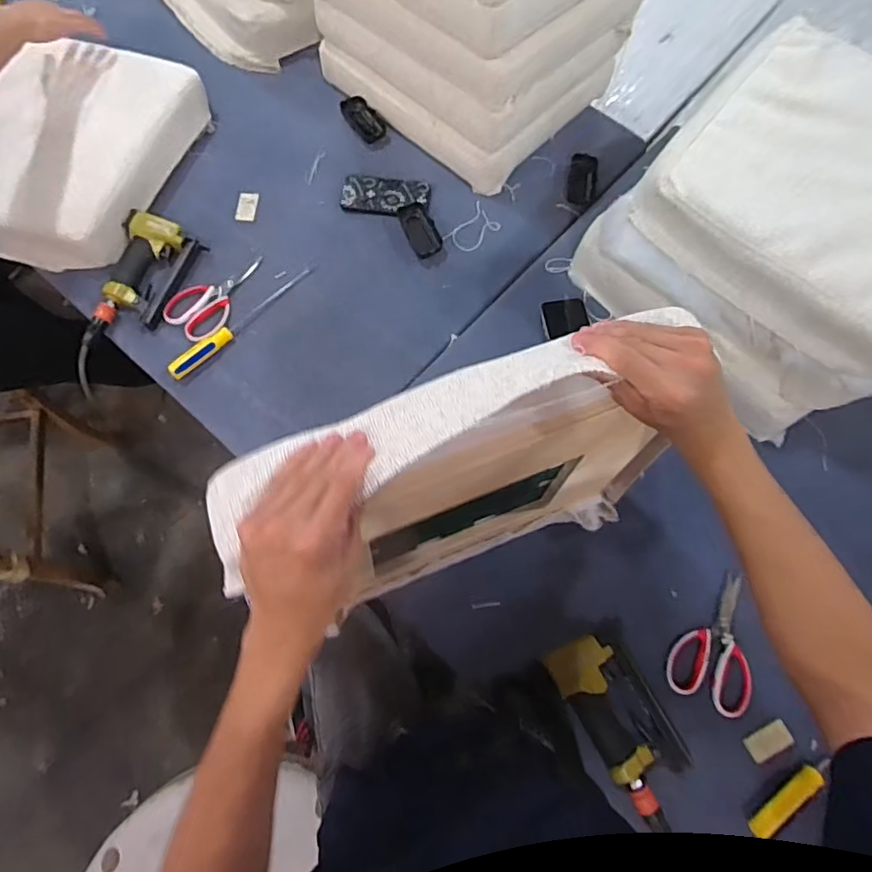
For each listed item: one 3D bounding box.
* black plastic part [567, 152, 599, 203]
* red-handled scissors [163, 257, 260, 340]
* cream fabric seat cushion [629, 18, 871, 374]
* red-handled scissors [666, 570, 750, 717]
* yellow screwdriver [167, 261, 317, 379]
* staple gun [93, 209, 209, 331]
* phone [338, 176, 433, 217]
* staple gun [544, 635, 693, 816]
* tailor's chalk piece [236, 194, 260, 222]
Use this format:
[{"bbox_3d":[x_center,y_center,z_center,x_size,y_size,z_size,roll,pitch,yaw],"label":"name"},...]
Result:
[{"bbox_3d":[0.285,-0.502,1.070,0.058,0.020,0.101,9,70,1],"label":"black plastic part"},{"bbox_3d":[-0.374,-0.250,0.935,0.101,0.025,0.196,24,71,7],"label":"red-handled scissors"},{"bbox_3d":[0.576,-0.354,0.789,0.456,0.126,0.429,43,74,13],"label":"cream fabric seat cushion"},{"bbox_3d":[0.390,0.280,0.760,0.100,0.016,0.175,22,71,6],"label":"red-handled scissors"},{"bbox_3d":[-0.315,-0.198,0.918,0.026,0.023,0.301,41,74,12],"label":"yellow screwdriver"},{"bbox_3d":[-0.497,-0.280,0.931,0.135,0.043,0.205,14,70,3],"label":"staple gun"},{"bbox_3d":[-0.094,-0.451,1.035,0.163,0.010,0.078,4,70,0],"label":"phone"},{"bbox_3d":[0.242,0.370,0.730,0.106,0.061,0.215,-30,74,-12],"label":"staple gun"},{"bbox_3d":[-0.351,-0.426,1.021,0.035,0.004,0.062,7,72,-6],"label":"tailor's chalk piece"}]

